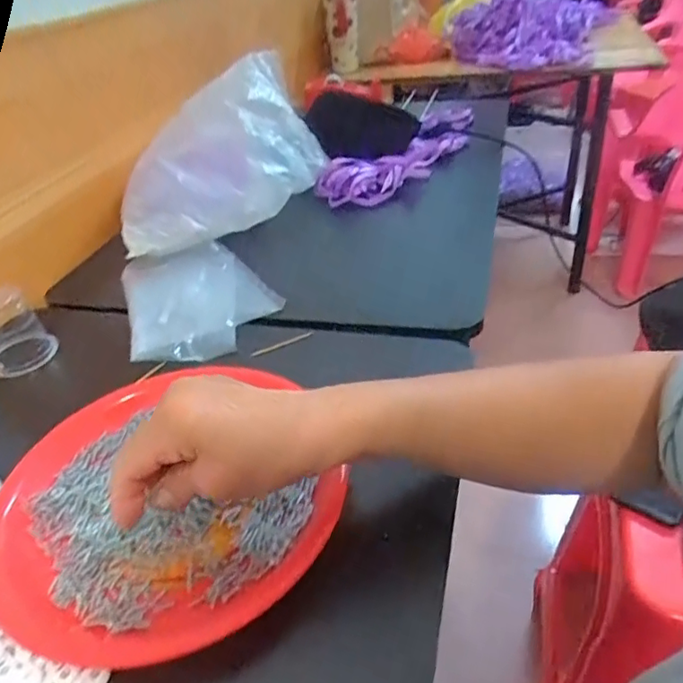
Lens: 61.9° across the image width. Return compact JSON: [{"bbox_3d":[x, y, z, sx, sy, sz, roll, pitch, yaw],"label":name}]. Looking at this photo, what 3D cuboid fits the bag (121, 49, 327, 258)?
[{"bbox_3d":[-0.143,-0.224,0.708,0.131,0.150,0.325,18,43,30],"label":"bag"}]

